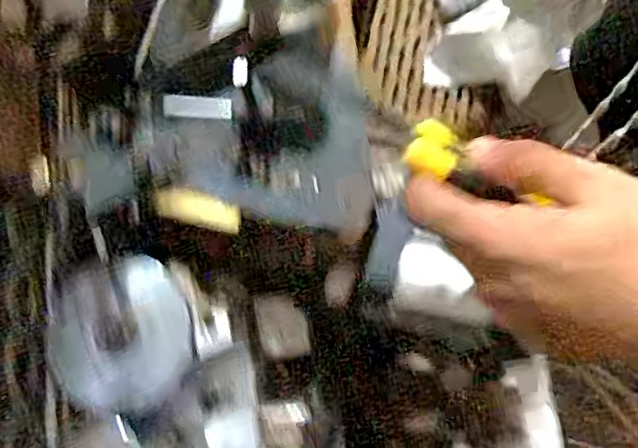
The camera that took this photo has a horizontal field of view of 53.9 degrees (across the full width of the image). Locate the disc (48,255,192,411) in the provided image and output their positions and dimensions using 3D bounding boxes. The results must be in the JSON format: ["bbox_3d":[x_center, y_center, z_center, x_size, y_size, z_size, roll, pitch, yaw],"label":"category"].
[{"bbox_3d":[-0.132,0.071,0.415,0.086,0.021,0.095,-12,78,-2],"label":"disc"}]

